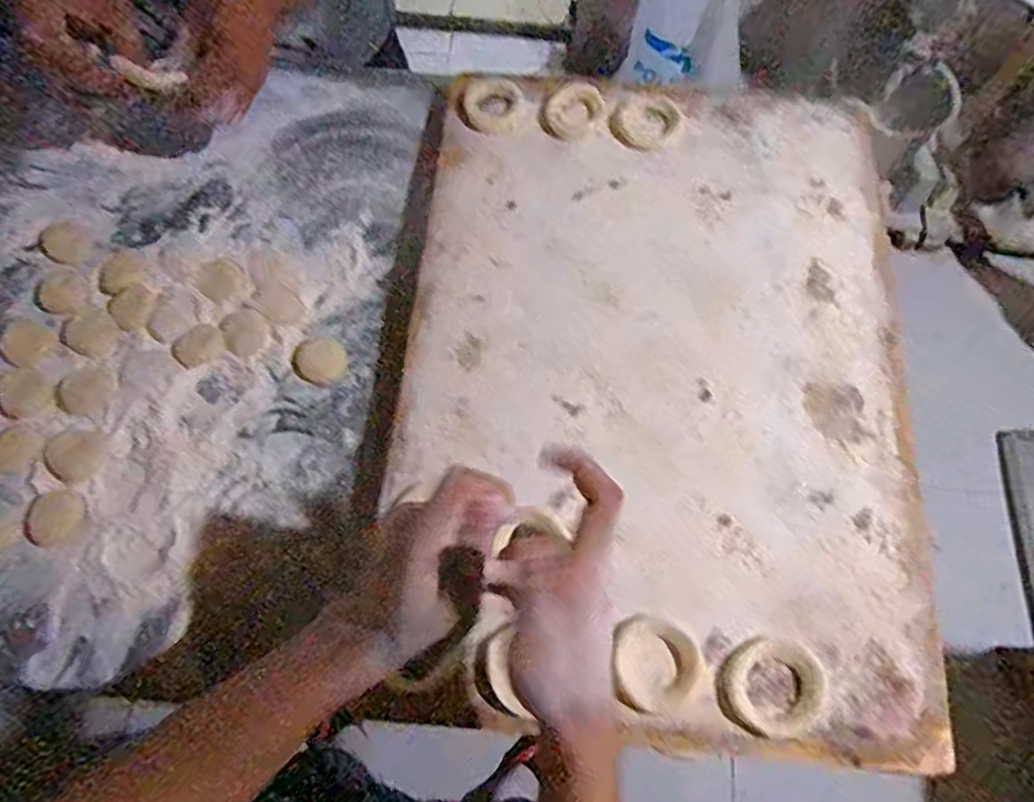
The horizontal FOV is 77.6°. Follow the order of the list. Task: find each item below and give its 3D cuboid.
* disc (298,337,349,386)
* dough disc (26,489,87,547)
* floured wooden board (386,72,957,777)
[{"bbox_3d":[-0.175,-0.037,0.581,0.045,0.004,0.041,0,69,-1],"label":"disc"},{"bbox_3d":[-0.374,0.094,0.519,0.043,0.004,0.044,0,69,-1],"label":"dough disc"},{"bbox_3d":[0.126,-0.046,0.557,0.432,0.026,0.595,5,69,1],"label":"floured wooden board"}]

